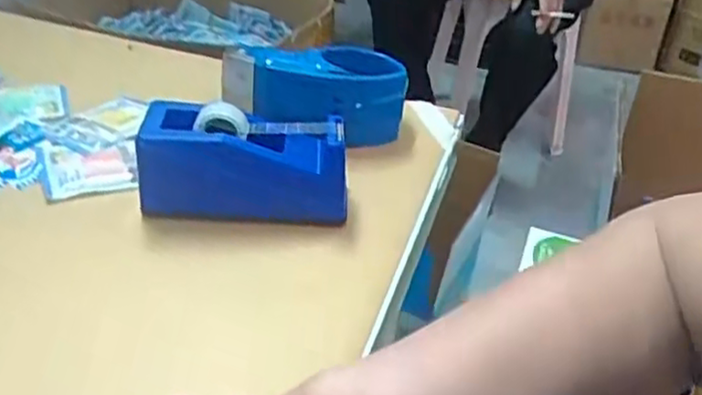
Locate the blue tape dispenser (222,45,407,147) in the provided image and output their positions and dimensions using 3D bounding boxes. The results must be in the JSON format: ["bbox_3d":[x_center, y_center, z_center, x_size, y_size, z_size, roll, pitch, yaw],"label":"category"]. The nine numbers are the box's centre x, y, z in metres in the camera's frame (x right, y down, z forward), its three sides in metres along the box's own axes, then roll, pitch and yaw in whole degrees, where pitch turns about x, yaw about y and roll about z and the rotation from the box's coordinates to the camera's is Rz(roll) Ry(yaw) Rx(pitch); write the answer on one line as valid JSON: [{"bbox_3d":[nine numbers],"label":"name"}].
[{"bbox_3d":[-0.032,-0.092,0.631,0.153,0.068,0.073,-6,36,-16],"label":"blue tape dispenser"}]

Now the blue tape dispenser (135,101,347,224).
[{"bbox_3d":[-0.076,-0.023,0.522,0.147,0.071,0.052,6,34,0],"label":"blue tape dispenser"}]

